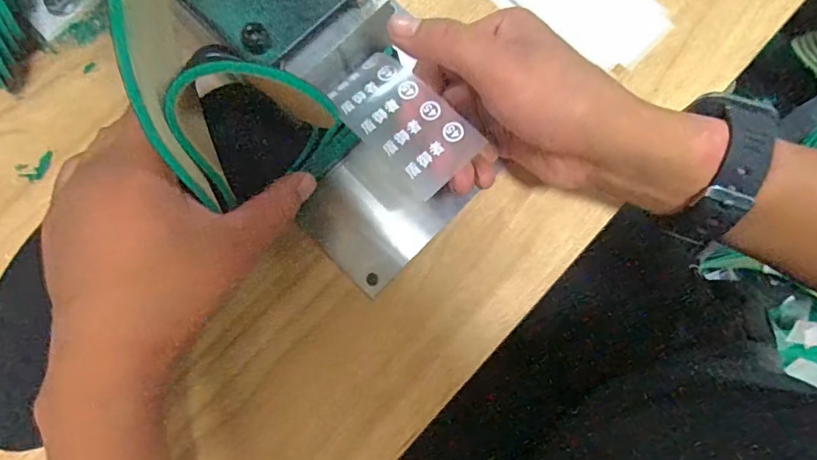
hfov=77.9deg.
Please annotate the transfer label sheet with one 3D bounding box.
[{"bbox_3d":[-0.004,-0.057,0.259,0.045,0.012,0.079,-43,80,-8],"label":"transfer label sheet"}]

